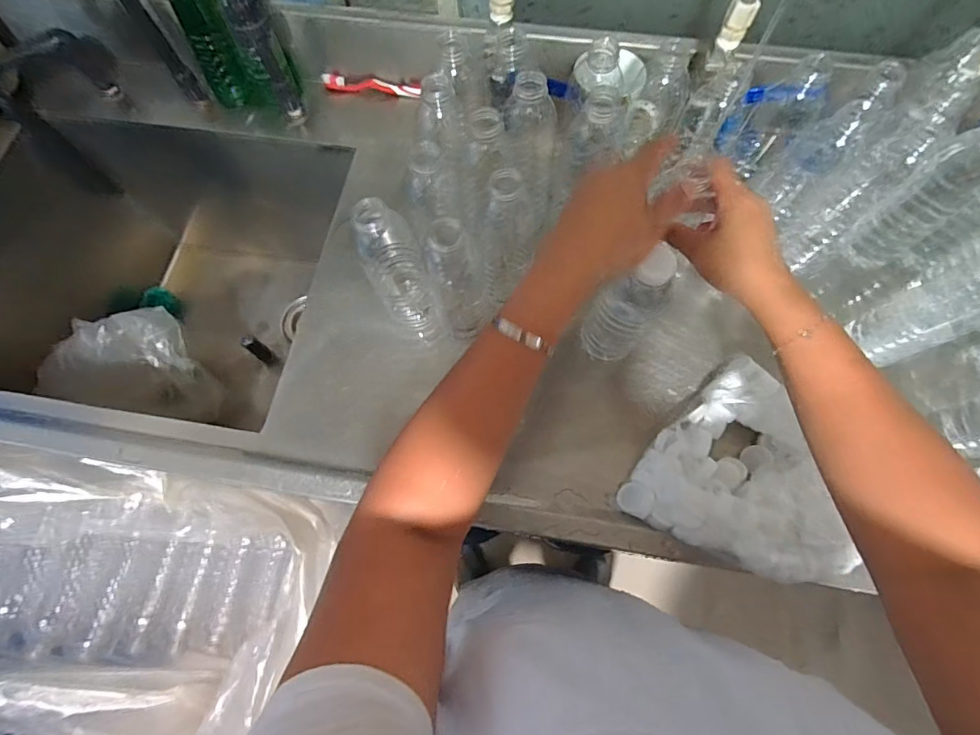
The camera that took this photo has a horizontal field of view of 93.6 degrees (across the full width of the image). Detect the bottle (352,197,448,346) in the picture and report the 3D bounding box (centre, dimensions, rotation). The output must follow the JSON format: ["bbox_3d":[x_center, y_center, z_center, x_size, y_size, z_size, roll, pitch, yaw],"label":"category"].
[{"bbox_3d":[-0.094,-0.097,0.495,0.059,0.214,0.074,-21,71,-6],"label":"bottle"}]

